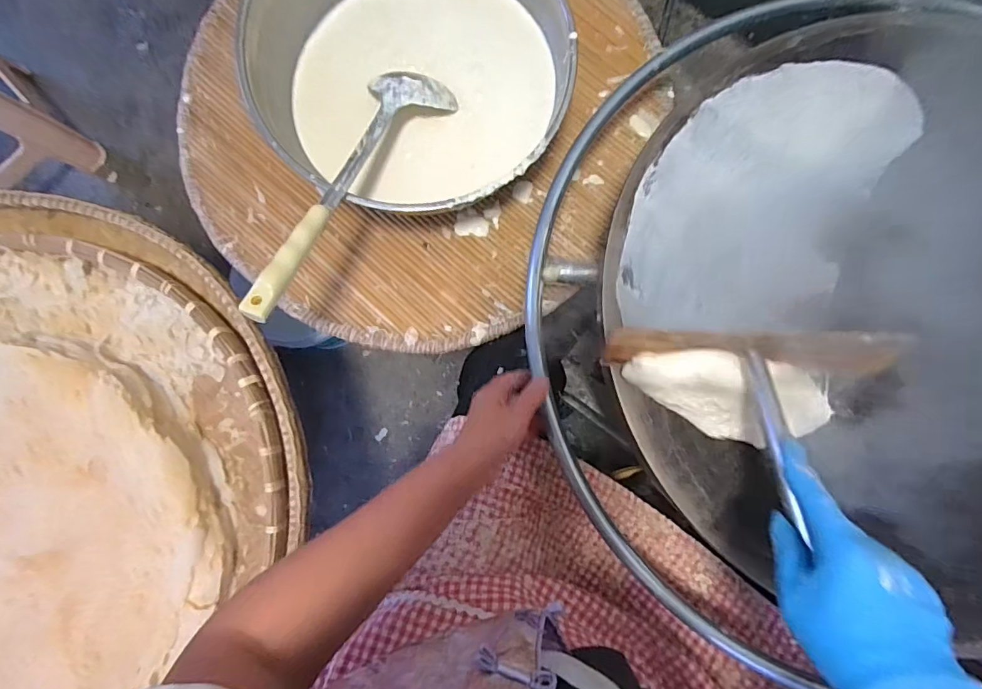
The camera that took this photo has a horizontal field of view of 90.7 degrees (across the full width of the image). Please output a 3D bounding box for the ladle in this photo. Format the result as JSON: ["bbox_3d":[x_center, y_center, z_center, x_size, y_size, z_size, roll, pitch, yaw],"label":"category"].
[{"bbox_3d":[-0.140,-0.167,0.492,0.084,0.029,0.342,22,66,5],"label":"ladle"}]

